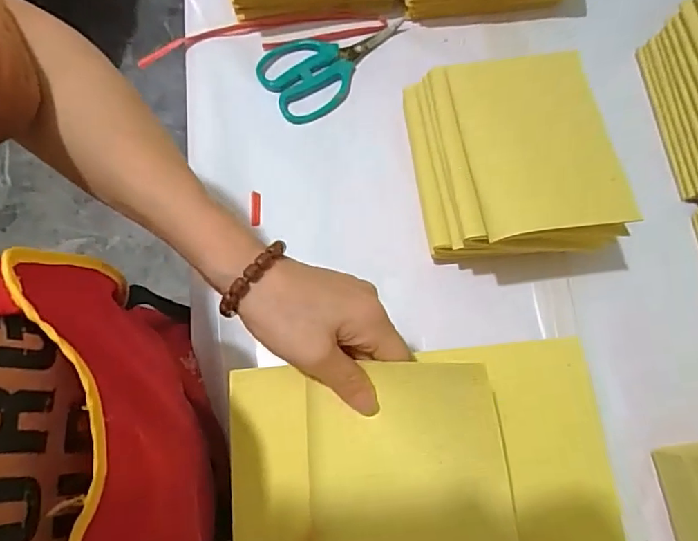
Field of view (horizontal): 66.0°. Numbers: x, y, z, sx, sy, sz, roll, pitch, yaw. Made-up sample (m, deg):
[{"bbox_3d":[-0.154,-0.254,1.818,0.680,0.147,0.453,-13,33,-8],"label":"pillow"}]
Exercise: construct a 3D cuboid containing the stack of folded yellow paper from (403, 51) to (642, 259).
[{"bbox_3d":[0.120,-0.086,0.431,0.130,0.089,0.161,-9,73,-3],"label":"stack of folded yellow paper"}]

